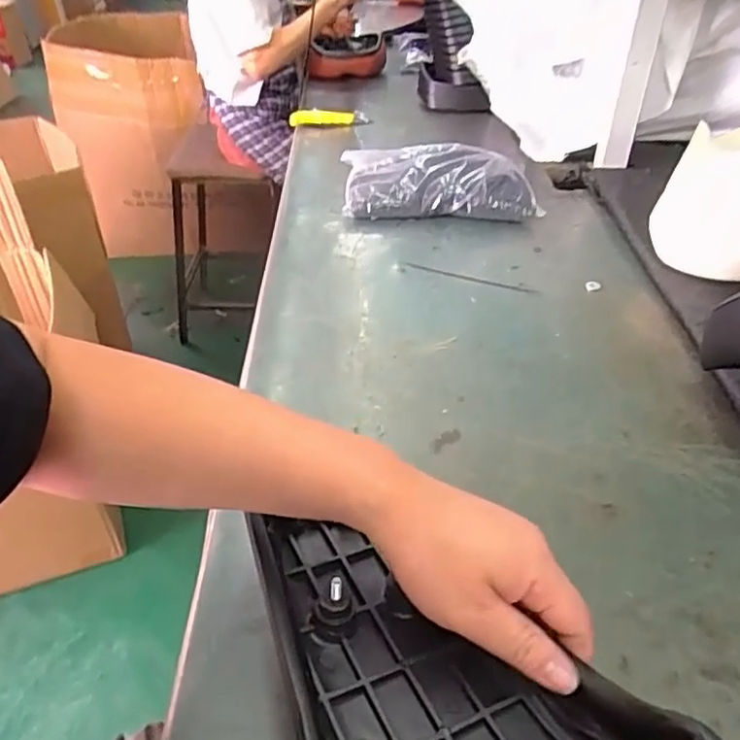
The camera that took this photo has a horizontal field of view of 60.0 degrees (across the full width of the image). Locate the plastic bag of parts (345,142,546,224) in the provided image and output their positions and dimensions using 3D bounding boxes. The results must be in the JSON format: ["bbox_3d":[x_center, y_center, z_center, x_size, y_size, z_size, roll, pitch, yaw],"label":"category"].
[{"bbox_3d":[0.096,-0.290,0.966,0.308,0.068,0.191,5,39,9],"label":"plastic bag of parts"}]

